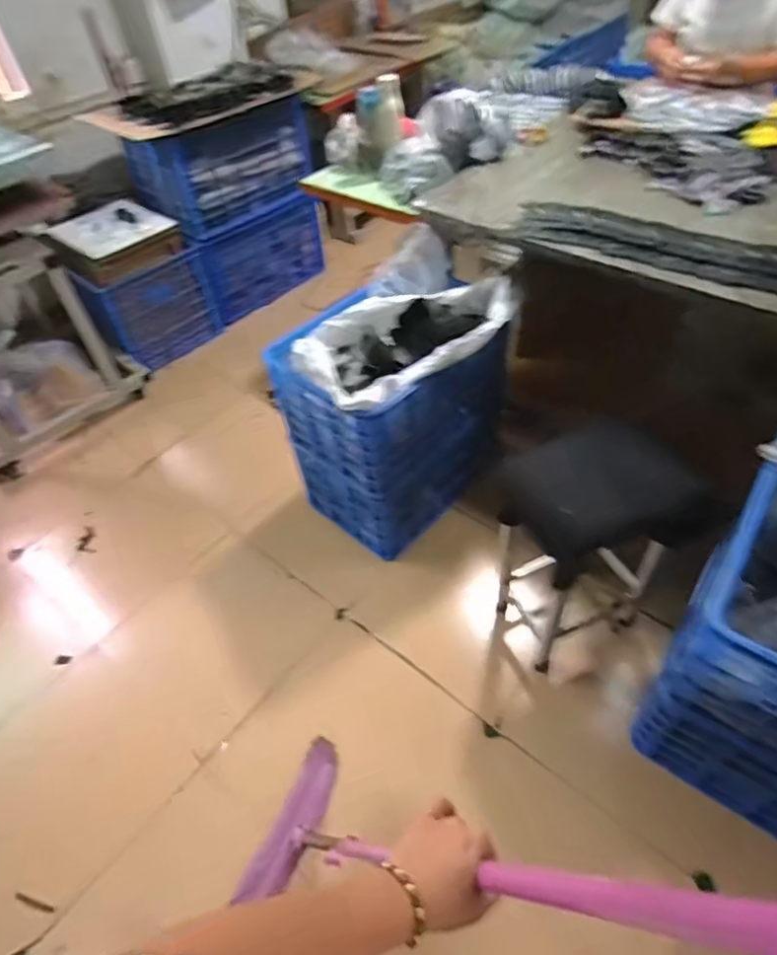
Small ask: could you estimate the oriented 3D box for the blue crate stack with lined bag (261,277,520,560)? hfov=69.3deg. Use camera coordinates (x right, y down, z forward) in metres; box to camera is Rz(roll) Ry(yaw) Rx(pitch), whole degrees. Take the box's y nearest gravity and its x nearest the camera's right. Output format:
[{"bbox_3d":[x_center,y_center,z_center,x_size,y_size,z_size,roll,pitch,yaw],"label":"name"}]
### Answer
[{"bbox_3d":[0.025,-0.206,1.641,0.437,0.651,0.539,34,59,30],"label":"blue crate stack with lined bag"}]

